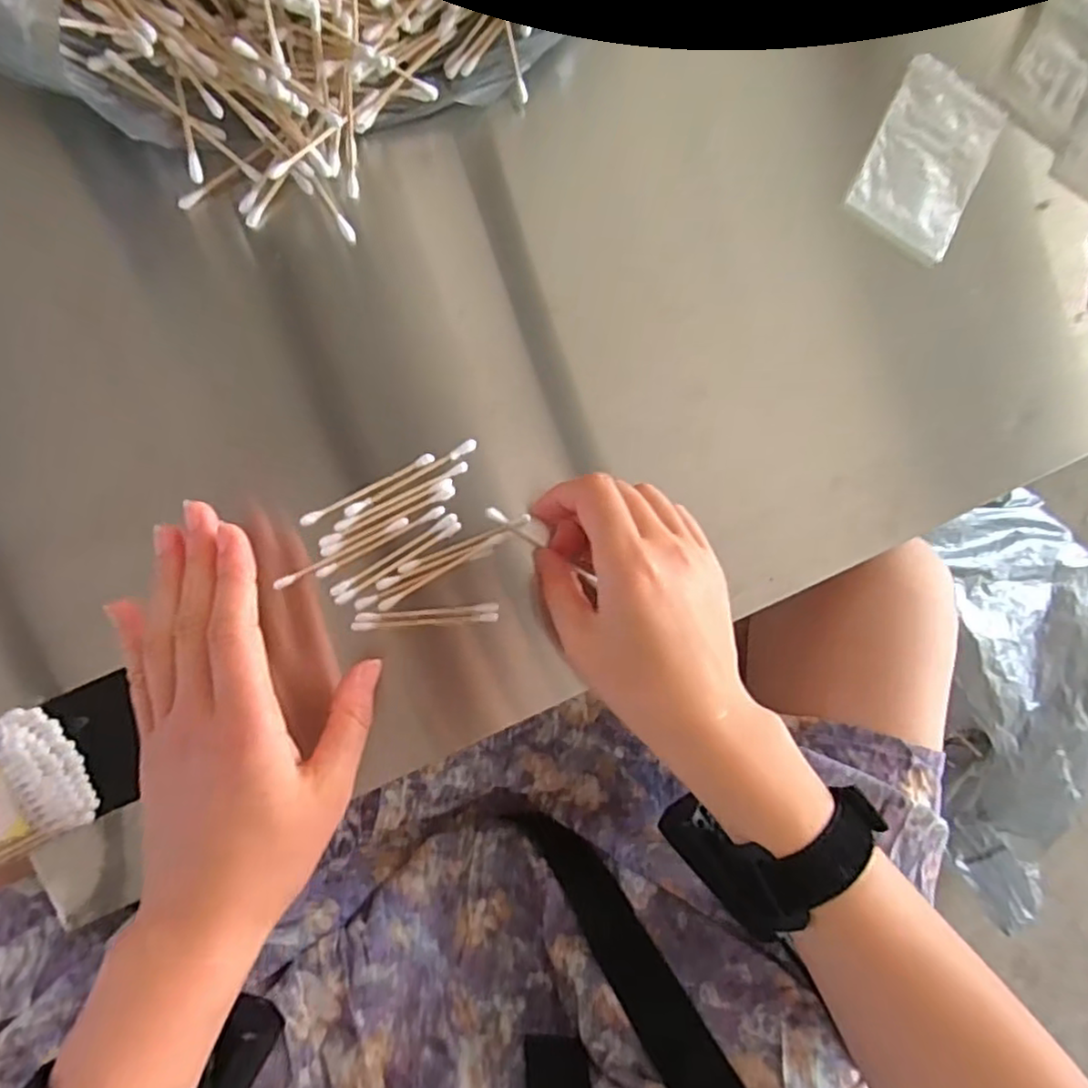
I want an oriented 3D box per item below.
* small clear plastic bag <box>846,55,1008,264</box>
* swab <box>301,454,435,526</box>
[{"bbox_3d":[0.217,-0.219,0.377,0.062,0.008,0.102,27,87,-7],"label":"small clear plastic bag"},{"bbox_3d":[-0.087,-0.027,0.332,0.071,0.008,0.006,-28,92,-6],"label":"swab"}]

